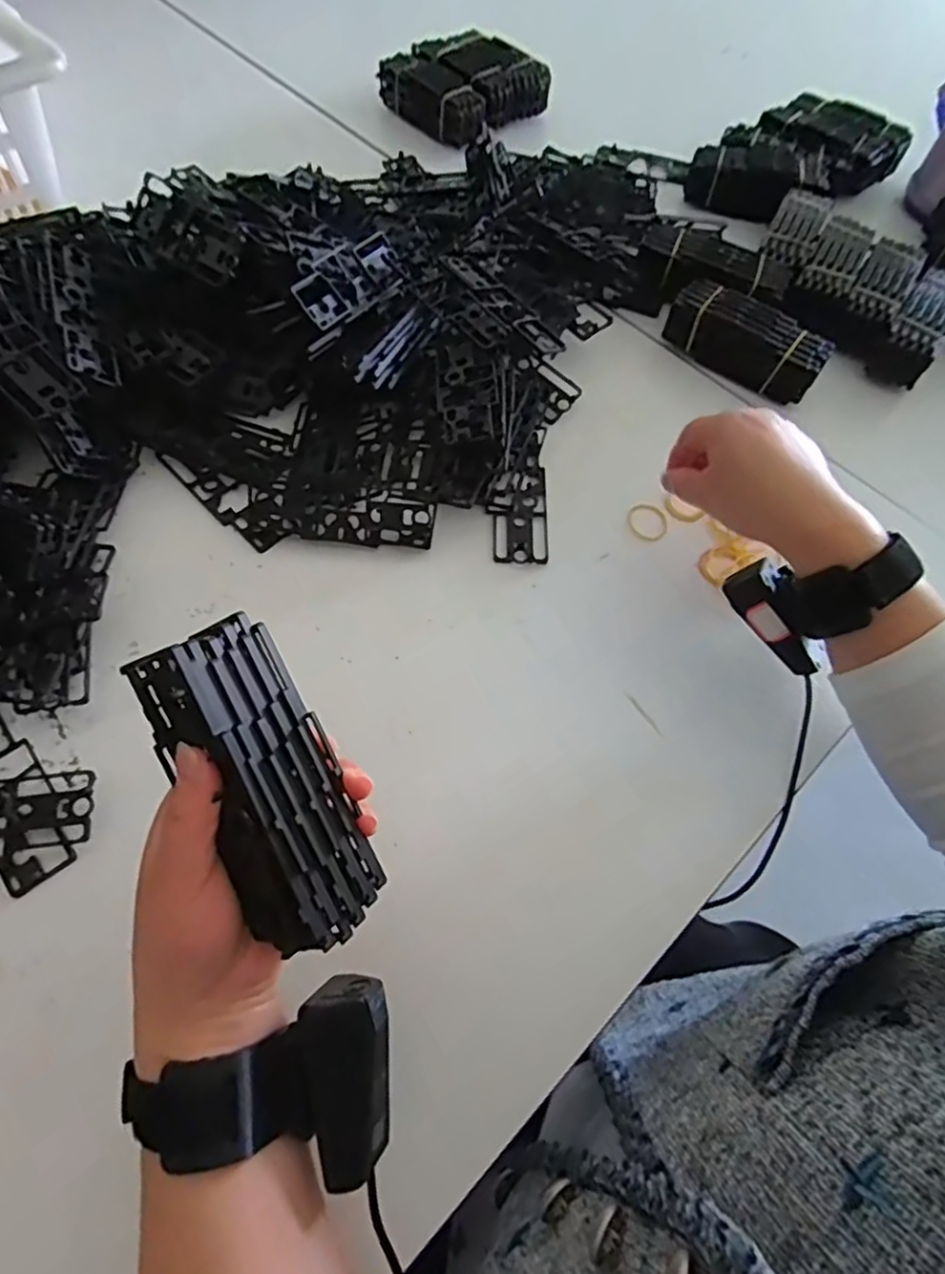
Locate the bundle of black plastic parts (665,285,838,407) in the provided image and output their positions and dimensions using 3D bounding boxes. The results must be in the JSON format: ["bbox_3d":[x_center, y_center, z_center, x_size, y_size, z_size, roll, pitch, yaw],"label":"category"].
[{"bbox_3d":[0.224,-0.244,0.550,0.128,0.049,0.049,34,65,15],"label":"bundle of black plastic parts"}]

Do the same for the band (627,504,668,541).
[{"bbox_3d":[0.126,-0.084,0.483,0.027,0.004,0.036,-16,54,1],"label":"band"}]

